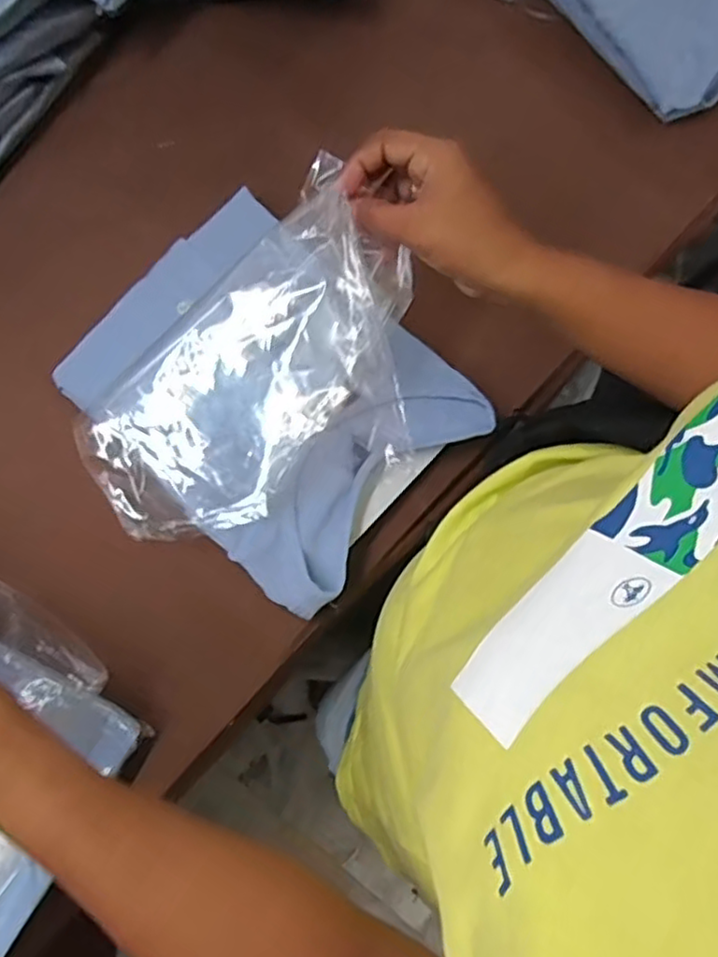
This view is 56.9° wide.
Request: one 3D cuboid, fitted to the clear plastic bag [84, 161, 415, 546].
[{"bbox_3d":[-0.065,-0.056,0.448,0.254,0.028,0.155,-42,93,9],"label":"clear plastic bag"}]

